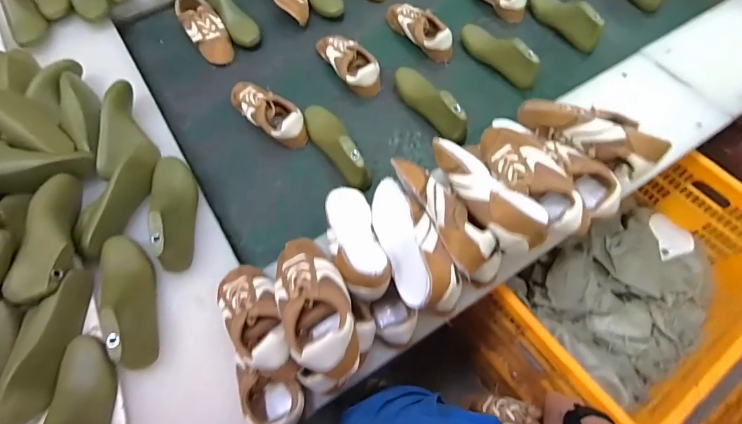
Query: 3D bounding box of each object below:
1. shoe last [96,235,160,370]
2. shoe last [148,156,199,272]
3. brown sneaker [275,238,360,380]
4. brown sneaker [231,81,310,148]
[{"bbox_3d":[-0.378,0.135,0.590,0.083,0.069,0.230,-27,67,-11],"label":"shoe last"},{"bbox_3d":[-0.348,-0.011,0.664,0.073,0.075,0.221,-19,65,-8],"label":"shoe last"},{"bbox_3d":[-0.078,0.114,0.511,0.088,0.062,0.203,-22,48,-9],"label":"brown sneaker"},{"bbox_3d":[-0.227,-0.222,0.840,0.086,0.068,0.215,-41,70,-17],"label":"brown sneaker"}]

